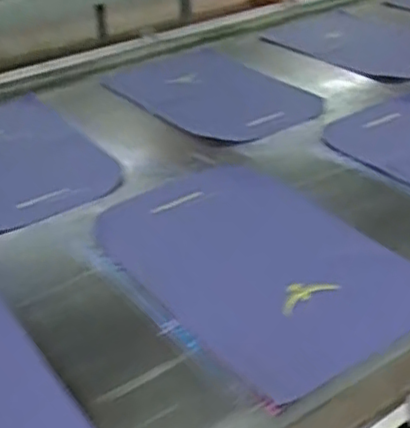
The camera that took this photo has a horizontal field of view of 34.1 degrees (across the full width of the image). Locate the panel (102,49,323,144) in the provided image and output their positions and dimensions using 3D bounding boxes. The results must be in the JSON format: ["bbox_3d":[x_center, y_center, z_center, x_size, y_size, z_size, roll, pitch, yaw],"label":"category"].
[{"bbox_3d":[0.018,-0.238,1.347,0.284,0.034,0.412,-25,38,-30],"label":"panel"}]

